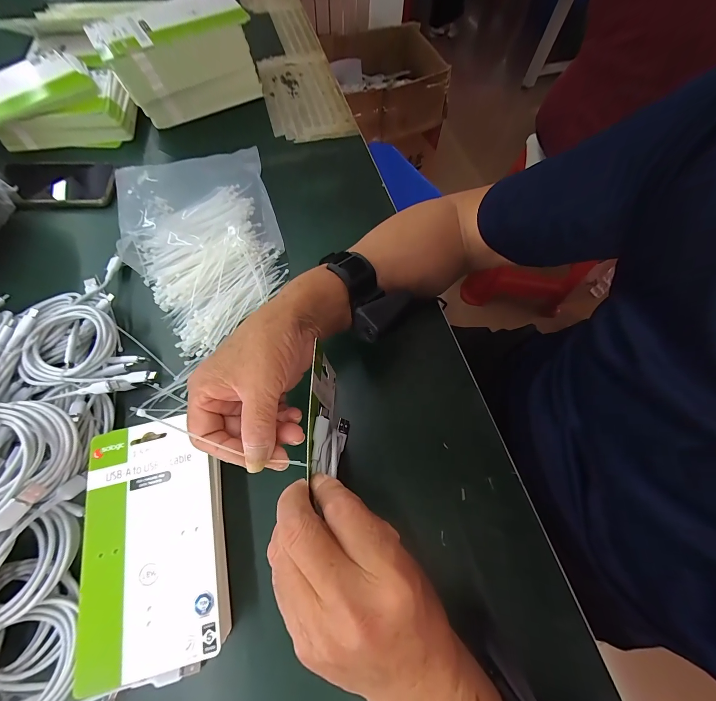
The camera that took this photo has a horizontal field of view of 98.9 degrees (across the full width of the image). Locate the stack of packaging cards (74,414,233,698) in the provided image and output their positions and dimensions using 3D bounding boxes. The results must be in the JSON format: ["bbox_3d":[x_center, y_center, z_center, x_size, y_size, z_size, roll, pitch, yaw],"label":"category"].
[{"bbox_3d":[-0.165,0.149,0.257,0.105,0.022,0.180,-12,68,-8],"label":"stack of packaging cards"}]

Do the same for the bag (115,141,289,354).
[{"bbox_3d":[-0.192,-0.144,0.383,0.175,0.031,0.299,-16,68,-9],"label":"bag"}]

